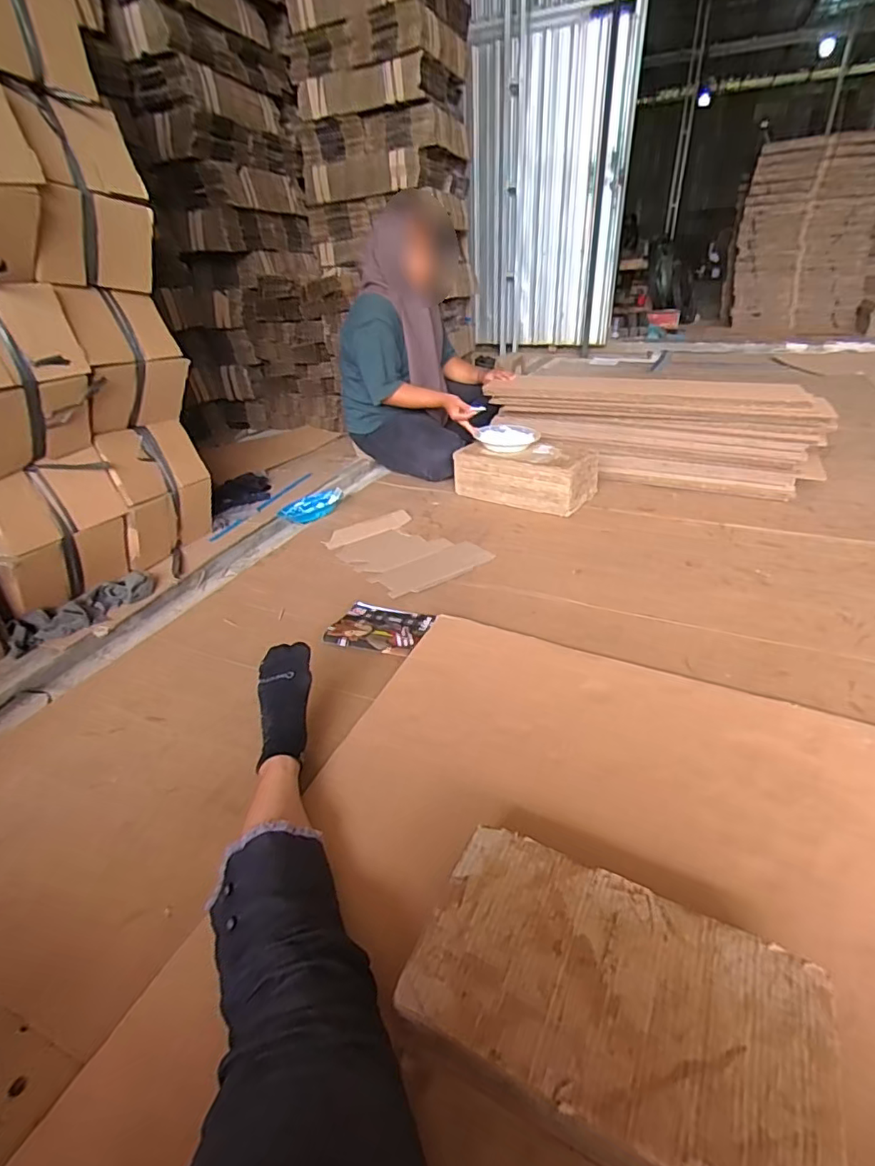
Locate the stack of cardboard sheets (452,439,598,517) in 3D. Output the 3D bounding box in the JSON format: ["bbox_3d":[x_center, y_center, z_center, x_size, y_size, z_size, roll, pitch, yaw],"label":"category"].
[{"bbox_3d":[0.286,-0.357,1.789,0.420,0.156,0.221,17,37,29],"label":"stack of cardboard sheets"}]

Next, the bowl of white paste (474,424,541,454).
[{"bbox_3d":[0.231,-0.468,1.777,0.159,0.045,0.182,-22,36,-27],"label":"bowl of white paste"}]

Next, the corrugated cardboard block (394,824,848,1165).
[{"bbox_3d":[0.170,0.422,0.549,0.368,0.087,0.224,12,36,26],"label":"corrugated cardboard block"}]

